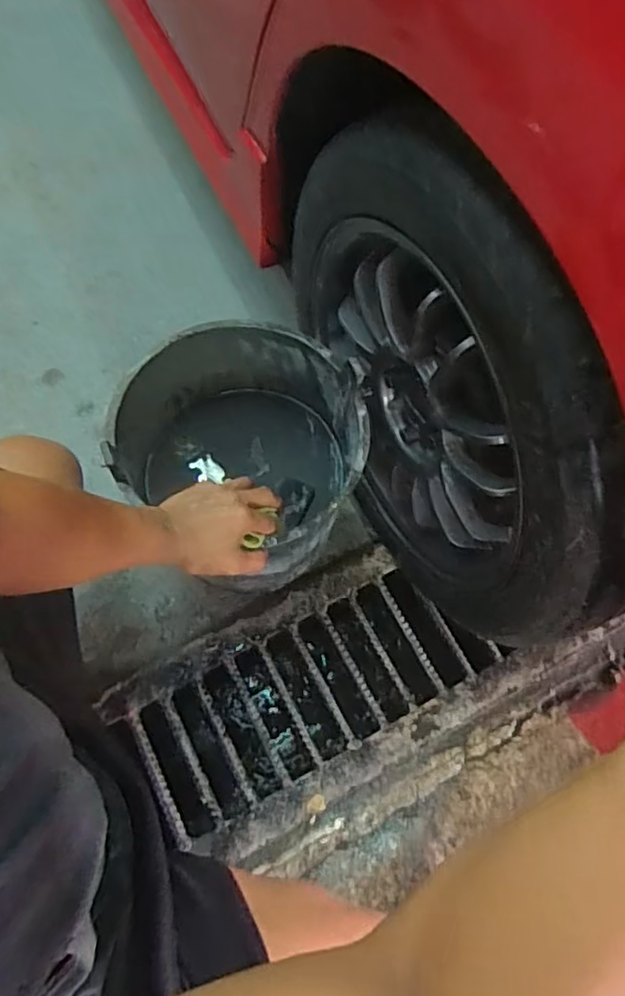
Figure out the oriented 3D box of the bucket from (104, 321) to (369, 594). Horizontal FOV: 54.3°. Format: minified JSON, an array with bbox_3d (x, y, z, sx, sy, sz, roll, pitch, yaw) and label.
[{"bbox_3d":[-0.079,-0.054,0.817,0.272,0.250,0.301,-32,73,-12],"label":"bucket"}]

